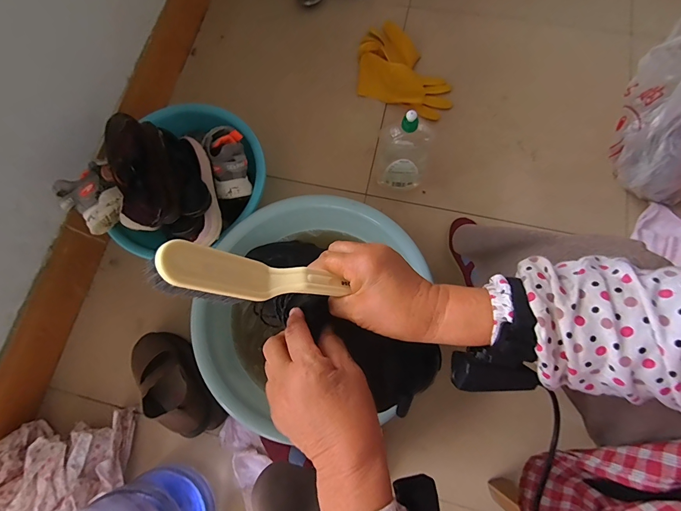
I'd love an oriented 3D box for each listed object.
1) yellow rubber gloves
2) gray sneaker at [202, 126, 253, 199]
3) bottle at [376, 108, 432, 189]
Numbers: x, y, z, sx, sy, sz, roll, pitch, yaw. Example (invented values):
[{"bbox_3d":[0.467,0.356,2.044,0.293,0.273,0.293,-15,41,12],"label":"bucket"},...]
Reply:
[{"bbox_3d":[0.145,-0.482,0.931,0.196,0.045,0.327,-33,77,-7],"label":"yellow rubber gloves"},{"bbox_3d":[-0.230,-0.198,0.705,0.079,0.076,0.166,-20,76,-4],"label":"gray sneaker"},{"bbox_3d":[0.137,-0.211,0.747,0.109,0.251,0.064,18,77,5],"label":"bottle"}]

